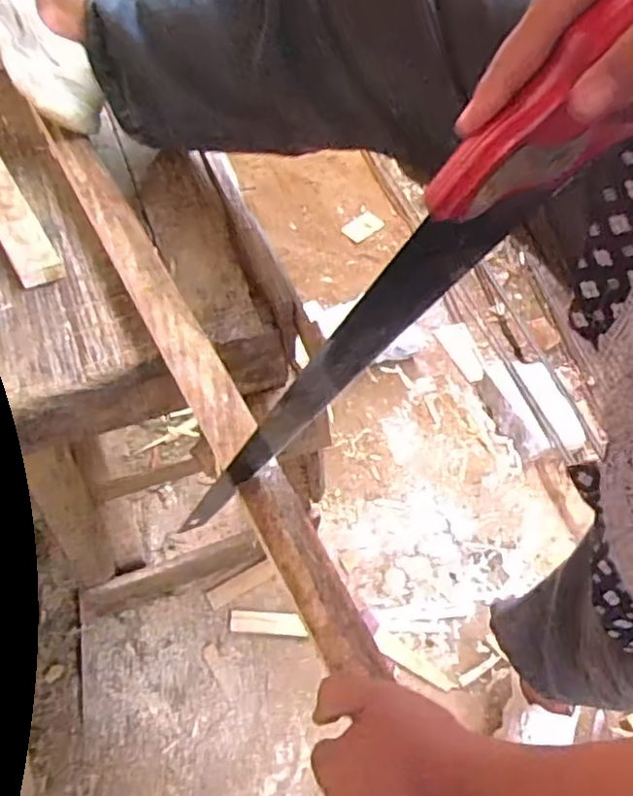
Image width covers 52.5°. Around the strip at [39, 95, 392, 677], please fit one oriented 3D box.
[{"bbox_3d":[-0.121,-0.055,0.564,0.040,0.021,0.619,-25,63,-17],"label":"strip"}]

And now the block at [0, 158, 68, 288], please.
[{"bbox_3d":[-0.338,-0.221,0.675,0.041,0.016,0.277,-28,66,-18],"label":"block"}]

